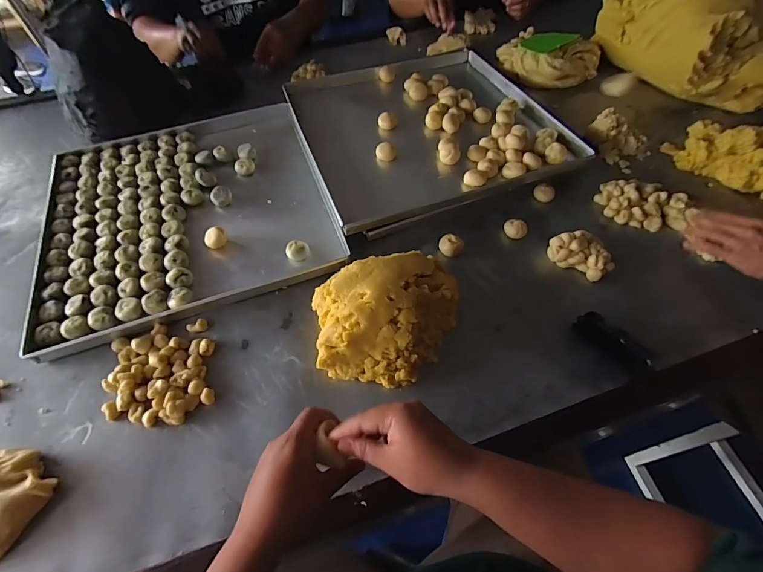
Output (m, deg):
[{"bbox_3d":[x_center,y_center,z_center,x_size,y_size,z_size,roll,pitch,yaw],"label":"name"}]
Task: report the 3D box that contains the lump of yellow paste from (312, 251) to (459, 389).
[{"bbox_3d":[0.012,0.042,0.555,0.212,0.098,0.179,-8,57,-4],"label":"lump of yellow paste"}]

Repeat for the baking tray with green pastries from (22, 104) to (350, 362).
[{"bbox_3d":[-0.381,-0.164,0.743,0.508,0.030,0.517,-19,58,-11],"label":"baking tray with green pastries"}]

